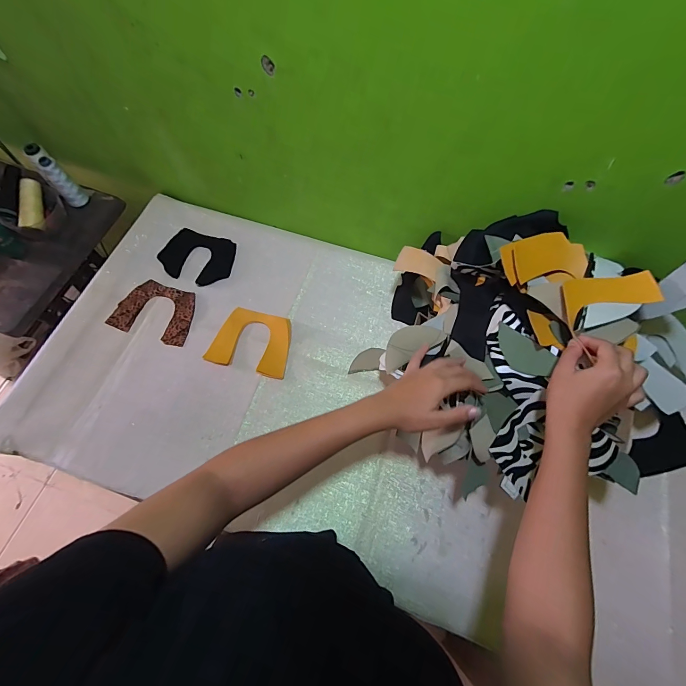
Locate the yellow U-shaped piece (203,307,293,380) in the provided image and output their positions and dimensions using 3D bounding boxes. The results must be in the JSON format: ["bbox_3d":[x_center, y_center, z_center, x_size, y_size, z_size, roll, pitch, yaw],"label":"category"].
[{"bbox_3d":[-0.175,-0.004,0.678,0.152,0.008,0.121,14,69,3],"label":"yellow U-shaped piece"}]

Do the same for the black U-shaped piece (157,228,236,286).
[{"bbox_3d":[-0.319,-0.188,0.757,0.156,0.005,0.117,16,69,4],"label":"black U-shaped piece"}]

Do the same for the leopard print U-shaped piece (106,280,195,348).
[{"bbox_3d":[-0.377,-0.065,0.707,0.158,0.010,0.117,17,69,4],"label":"leopard print U-shaped piece"}]

